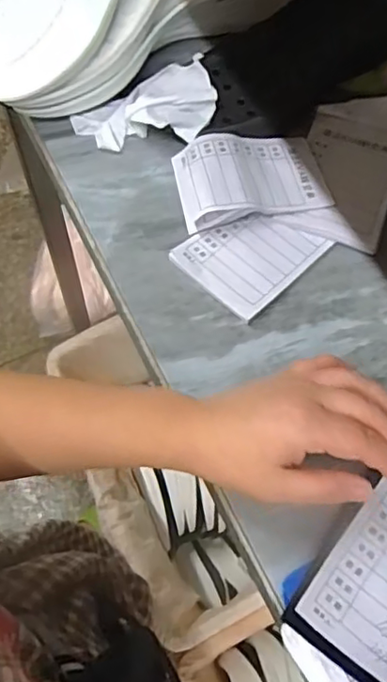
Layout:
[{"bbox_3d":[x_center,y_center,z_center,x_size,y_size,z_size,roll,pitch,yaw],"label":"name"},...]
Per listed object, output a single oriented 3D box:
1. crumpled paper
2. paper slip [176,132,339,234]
[{"bbox_3d":[-0.042,-0.200,0.536,0.123,0.030,0.081,-15,64,-7],"label":"crumpled paper"},{"bbox_3d":[0.048,-0.137,0.504,0.122,0.024,0.081,-9,63,-4],"label":"paper slip"}]

